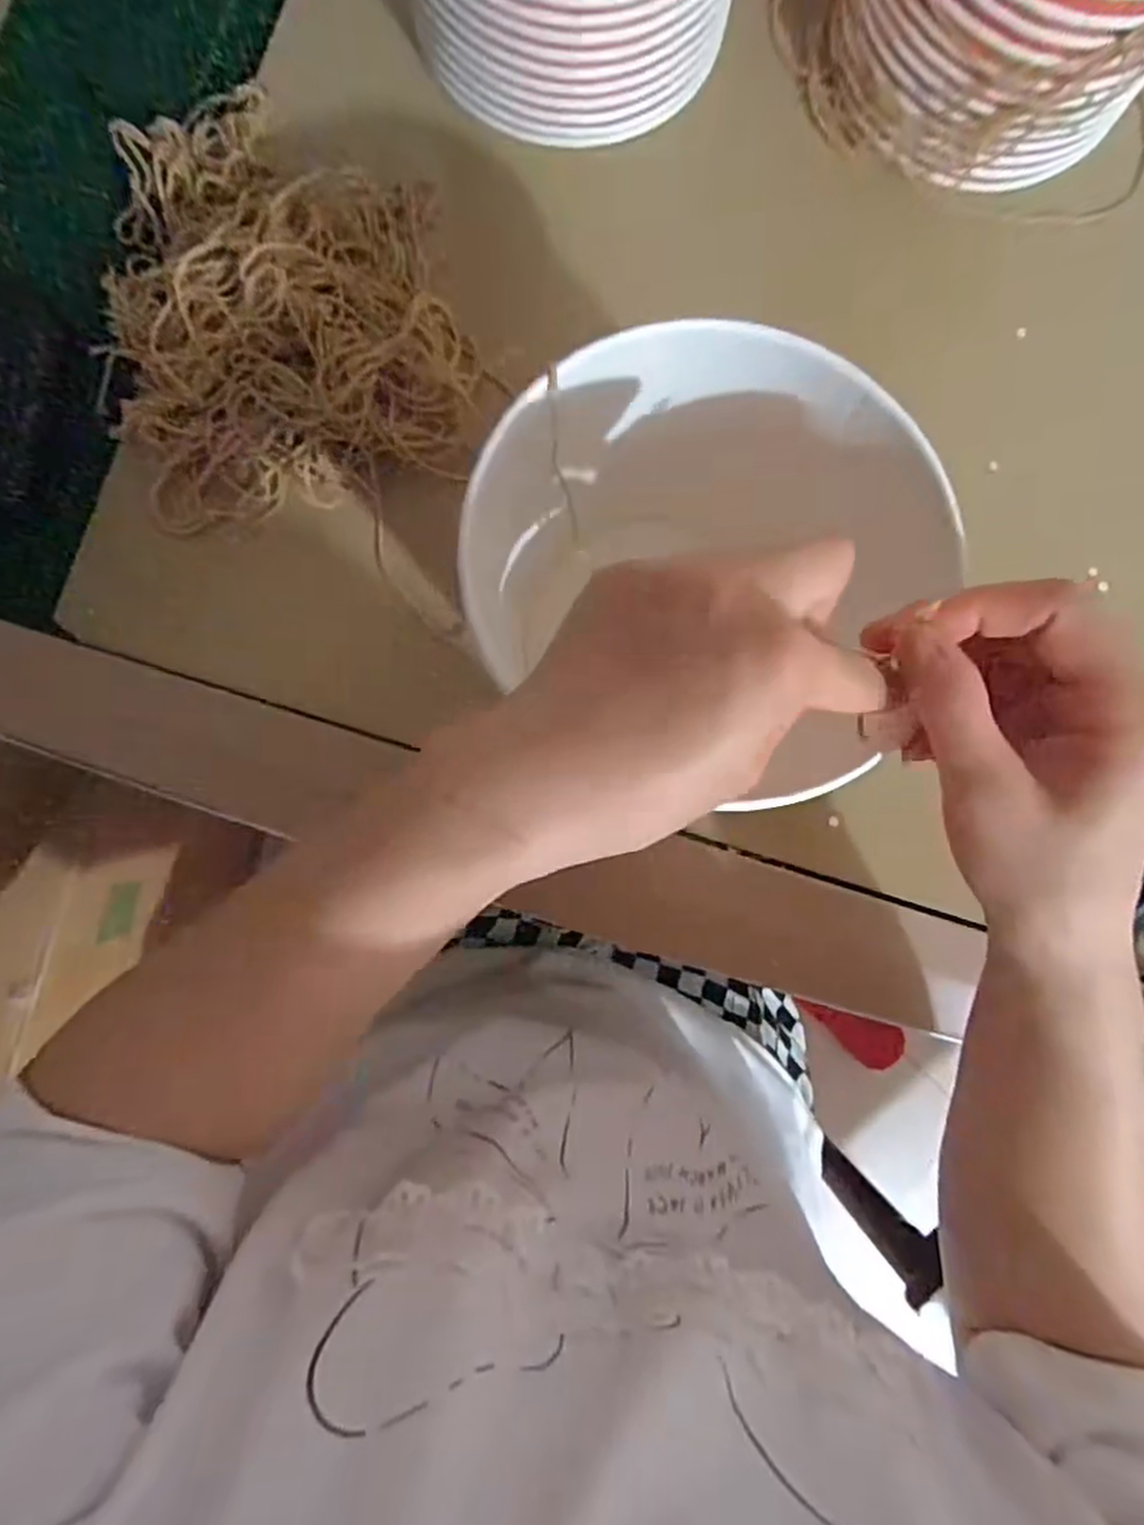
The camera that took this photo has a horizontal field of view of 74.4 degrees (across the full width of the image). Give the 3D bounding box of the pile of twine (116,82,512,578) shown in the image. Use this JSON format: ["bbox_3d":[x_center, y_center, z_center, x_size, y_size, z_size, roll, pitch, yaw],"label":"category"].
[{"bbox_3d":[-0.144,-0.222,0.354,0.175,0.045,0.217,-24,87,-4],"label":"pile of twine"}]

